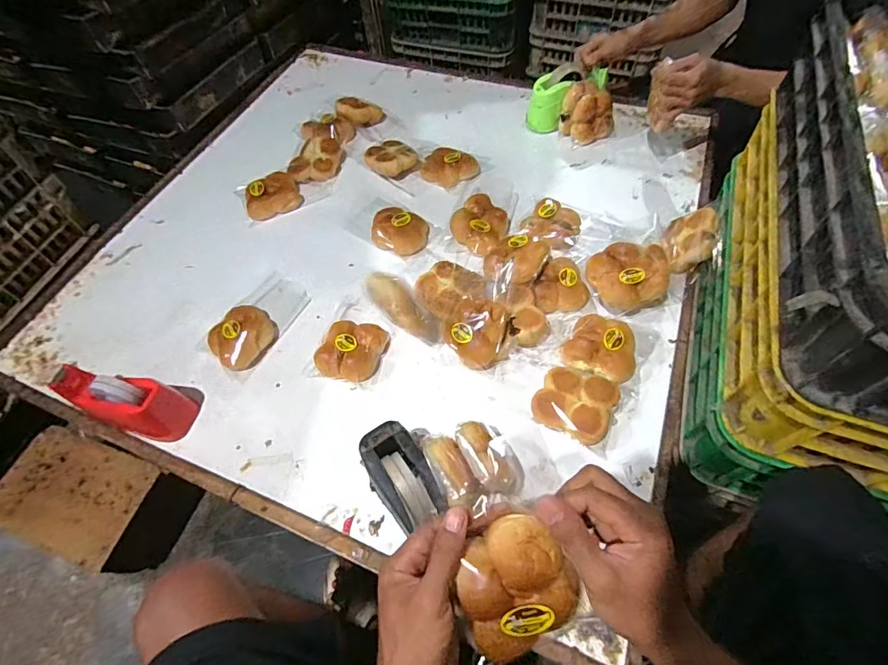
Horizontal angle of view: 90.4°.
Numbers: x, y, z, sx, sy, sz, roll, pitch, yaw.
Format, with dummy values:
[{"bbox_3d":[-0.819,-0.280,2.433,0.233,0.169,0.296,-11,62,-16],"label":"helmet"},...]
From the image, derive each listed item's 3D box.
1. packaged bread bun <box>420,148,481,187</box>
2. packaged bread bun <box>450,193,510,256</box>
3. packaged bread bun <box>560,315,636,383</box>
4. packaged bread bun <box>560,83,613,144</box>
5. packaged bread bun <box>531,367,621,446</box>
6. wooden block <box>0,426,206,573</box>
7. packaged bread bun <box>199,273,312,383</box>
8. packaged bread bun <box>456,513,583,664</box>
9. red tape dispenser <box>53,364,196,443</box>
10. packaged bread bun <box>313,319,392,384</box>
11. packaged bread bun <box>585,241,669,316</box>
[{"bbox_3d":[0.014,-0.376,1.002,0.133,0.054,0.083,7,58,8],"label":"packaged bread bun"},{"bbox_3d":[0.076,-0.222,0.887,0.116,0.049,0.125,-2,57,3],"label":"packaged bread bun"},{"bbox_3d":[0.258,0.024,0.718,0.115,0.046,0.095,21,61,17],"label":"packaged bread bun"},{"bbox_3d":[0.341,-0.517,1.045,0.122,0.106,0.108,17,60,14],"label":"packaged bread bun"},{"bbox_3d":[0.204,0.103,0.678,0.109,0.047,0.115,26,63,19],"label":"packaged bread bun"},{"bbox_3d":[-0.667,0.329,0.852,0.297,0.174,0.187,16,60,14],"label":"wooden block"},{"bbox_3d":[-0.352,-0.031,0.819,0.109,0.051,0.219,23,62,18],"label":"packaged bread bun"},{"bbox_3d":[0.058,0.193,0.348,0.089,0.045,0.089,-28,94,8],"label":"packaged bread bun"},{"bbox_3d":[-0.532,0.114,0.720,0.212,0.096,0.073,9,58,10],"label":"red tape dispenser"},{"bbox_3d":[-0.160,0.029,0.766,0.103,0.048,0.108,-2,57,3],"label":"packaged bread bun"},{"bbox_3d":[0.330,-0.104,0.772,0.162,0.070,0.126,-38,62,-19],"label":"packaged bread bun"}]

